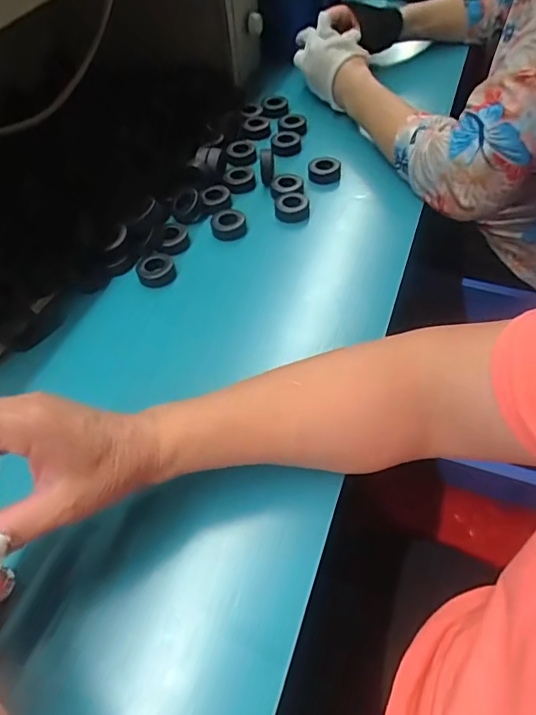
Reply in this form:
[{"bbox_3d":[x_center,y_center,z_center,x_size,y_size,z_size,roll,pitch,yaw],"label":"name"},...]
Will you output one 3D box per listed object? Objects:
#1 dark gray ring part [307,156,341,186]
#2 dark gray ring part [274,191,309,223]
[{"bbox_3d":[0.065,-0.218,0.582,0.038,0.013,0.035,6,52,6],"label":"dark gray ring part"},{"bbox_3d":[0.026,-0.165,0.553,0.037,0.017,0.037,3,52,3],"label":"dark gray ring part"}]

